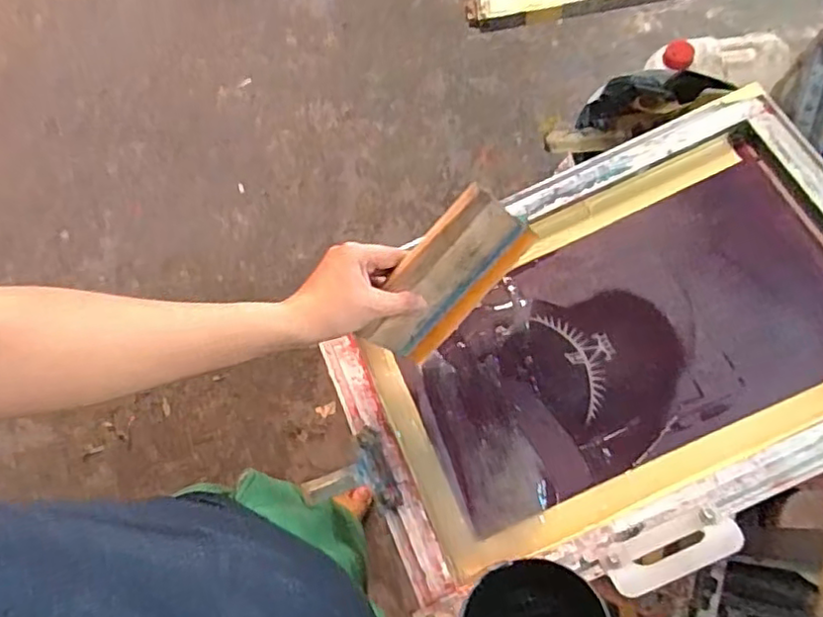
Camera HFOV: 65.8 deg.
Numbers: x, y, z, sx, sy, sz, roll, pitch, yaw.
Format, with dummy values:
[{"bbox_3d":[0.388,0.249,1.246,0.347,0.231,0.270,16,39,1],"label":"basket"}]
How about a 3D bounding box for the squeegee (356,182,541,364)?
[{"bbox_3d":[0.032,-0.026,0.620,0.180,0.120,0.027,-50,53,14],"label":"squeegee"}]

